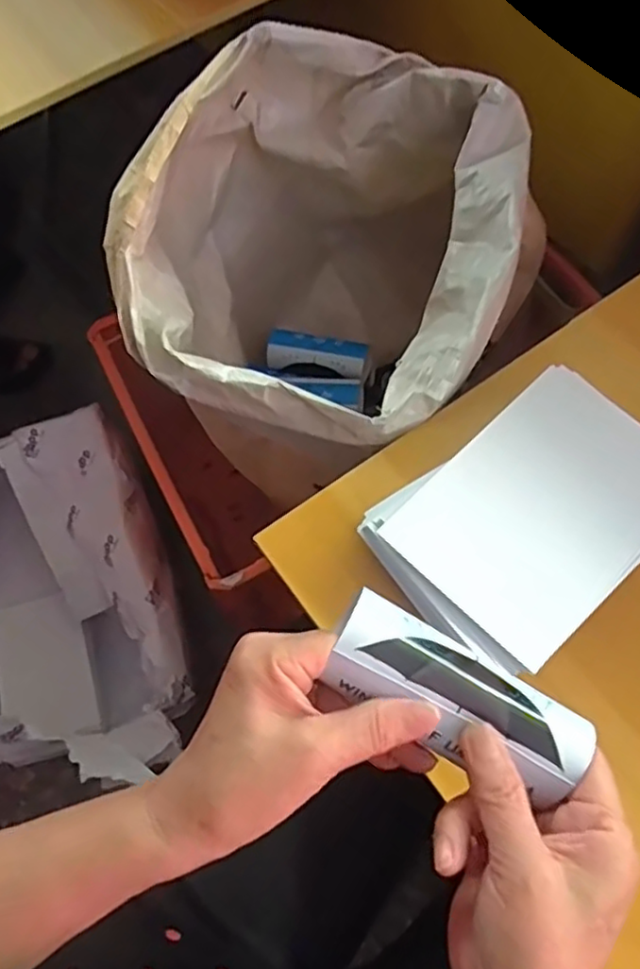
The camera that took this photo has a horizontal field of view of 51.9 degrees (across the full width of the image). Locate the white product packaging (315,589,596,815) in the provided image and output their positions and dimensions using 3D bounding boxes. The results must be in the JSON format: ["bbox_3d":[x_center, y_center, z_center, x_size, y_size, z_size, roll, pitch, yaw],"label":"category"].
[{"bbox_3d":[0.061,0.094,0.290,0.116,0.017,0.045,28,69,2],"label":"white product packaging"}]

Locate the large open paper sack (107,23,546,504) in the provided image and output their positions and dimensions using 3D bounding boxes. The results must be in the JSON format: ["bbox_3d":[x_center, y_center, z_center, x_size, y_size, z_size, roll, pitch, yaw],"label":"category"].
[{"bbox_3d":[0.011,-0.195,0.671,0.328,0.361,0.408,23,69,11],"label":"large open paper sack"}]

